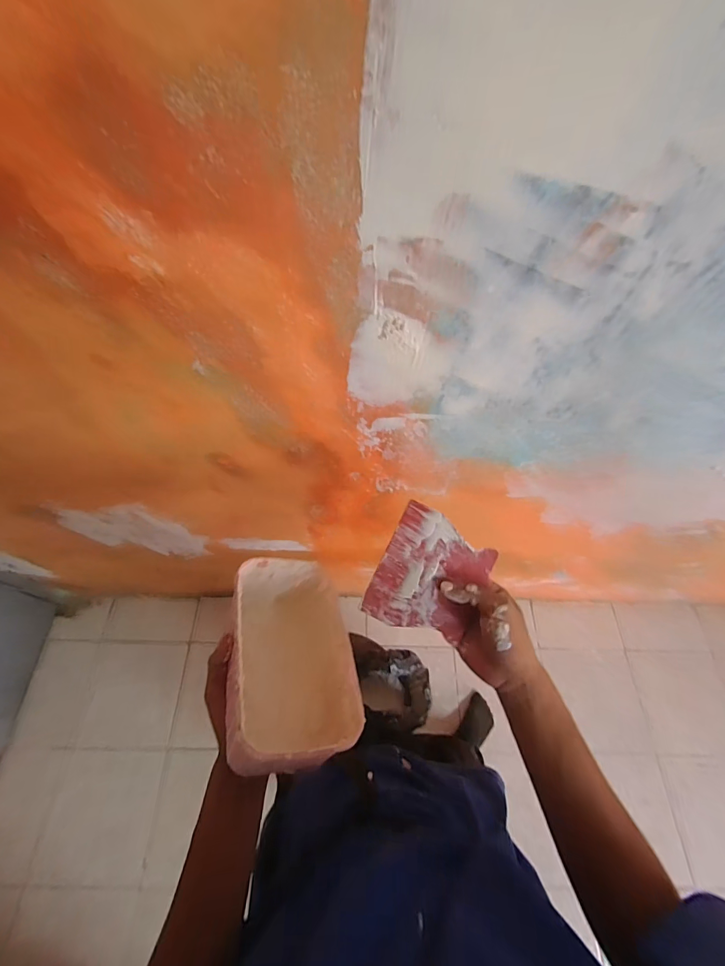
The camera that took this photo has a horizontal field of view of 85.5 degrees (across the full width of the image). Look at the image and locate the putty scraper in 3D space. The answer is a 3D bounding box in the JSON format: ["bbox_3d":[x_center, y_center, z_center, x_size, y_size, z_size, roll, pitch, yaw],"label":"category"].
[{"bbox_3d":[0.071,0.096,0.402,0.104,0.005,0.119,27,85,1],"label":"putty scraper"}]

